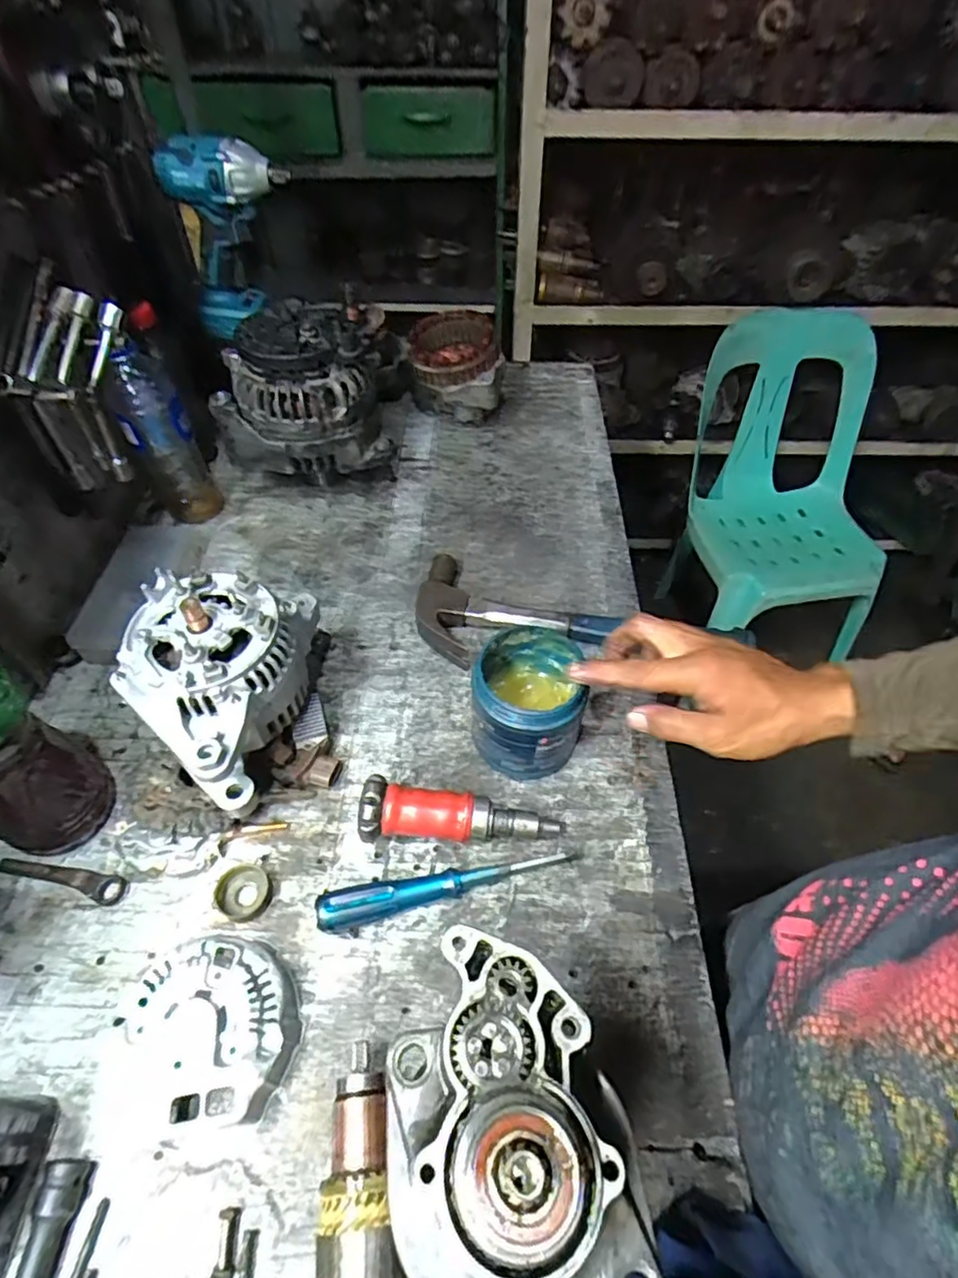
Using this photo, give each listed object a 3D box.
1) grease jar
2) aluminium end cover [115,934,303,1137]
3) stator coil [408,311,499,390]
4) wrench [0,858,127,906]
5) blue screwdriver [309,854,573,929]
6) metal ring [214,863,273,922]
[{"bbox_3d":[0.043,0.052,0.517,0.082,0.098,0.091,11,51,10],"label":"grease jar"},{"bbox_3d":[-0.173,0.249,0.399,0.106,0.035,0.103,7,51,6],"label":"aluminium end cover"},{"bbox_3d":[-0.034,-0.377,0.808,0.109,0.047,0.117,0,51,0],"label":"stator coil"},{"bbox_3d":[-0.318,0.177,0.471,0.106,0.012,0.020,13,52,10],"label":"wrench"},{"bbox_3d":[-0.022,0.180,0.462,0.191,0.024,0.025,-11,51,-9],"label":"blue screwdriver"},{"bbox_3d":[-0.176,0.188,0.464,0.038,0.011,0.039,0,51,0],"label":"metal ring"}]

